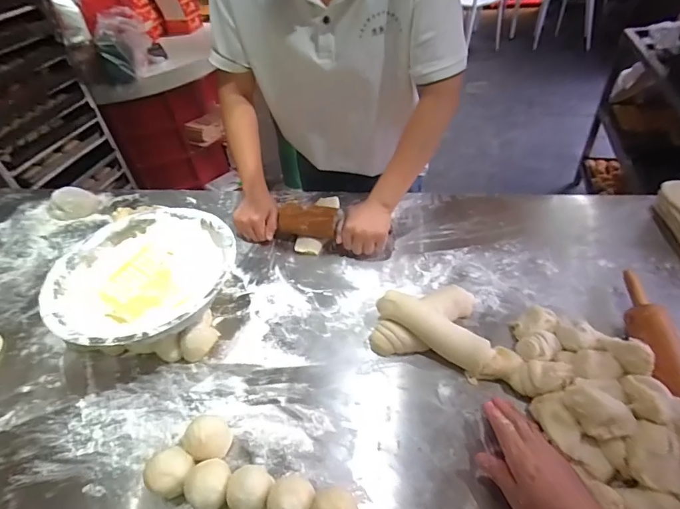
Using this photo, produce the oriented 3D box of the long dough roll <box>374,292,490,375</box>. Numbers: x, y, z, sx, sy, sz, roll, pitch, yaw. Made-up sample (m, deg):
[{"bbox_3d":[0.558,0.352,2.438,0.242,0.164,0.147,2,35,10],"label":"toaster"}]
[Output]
[{"bbox_3d":[0.138,0.111,0.614,0.172,0.066,0.047,27,51,31],"label":"long dough roll"}]

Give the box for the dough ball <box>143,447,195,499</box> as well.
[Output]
[{"bbox_3d":[-0.203,0.271,0.501,0.048,0.051,0.052,-3,44,3],"label":"dough ball"}]

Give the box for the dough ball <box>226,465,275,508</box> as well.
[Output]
[{"bbox_3d":[-0.103,0.281,0.480,0.053,0.046,0.053,-3,42,3],"label":"dough ball"}]

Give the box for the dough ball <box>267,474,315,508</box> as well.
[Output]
[{"bbox_3d":[-0.054,0.283,0.467,0.050,0.050,0.060,0,42,7],"label":"dough ball"}]

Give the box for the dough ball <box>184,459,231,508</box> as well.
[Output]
[{"bbox_3d":[-0.153,0.277,0.487,0.052,0.052,0.052,-3,44,3],"label":"dough ball"}]

